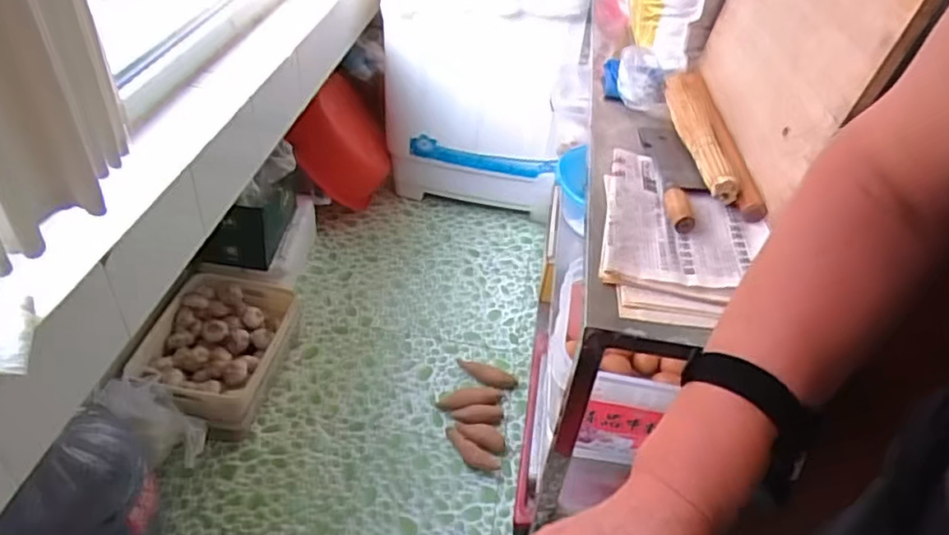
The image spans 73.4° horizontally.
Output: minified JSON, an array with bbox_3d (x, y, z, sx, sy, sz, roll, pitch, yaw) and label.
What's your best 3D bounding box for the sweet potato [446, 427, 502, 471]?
[{"bbox_3d":[-0.009,0.421,1.475,0.149,0.037,0.050,27,45,21],"label":"sweet potato"}]

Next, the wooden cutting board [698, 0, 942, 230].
[{"bbox_3d":[0.403,-0.306,0.839,0.022,0.286,0.448,9,43,-8],"label":"wooden cutting board"}]

